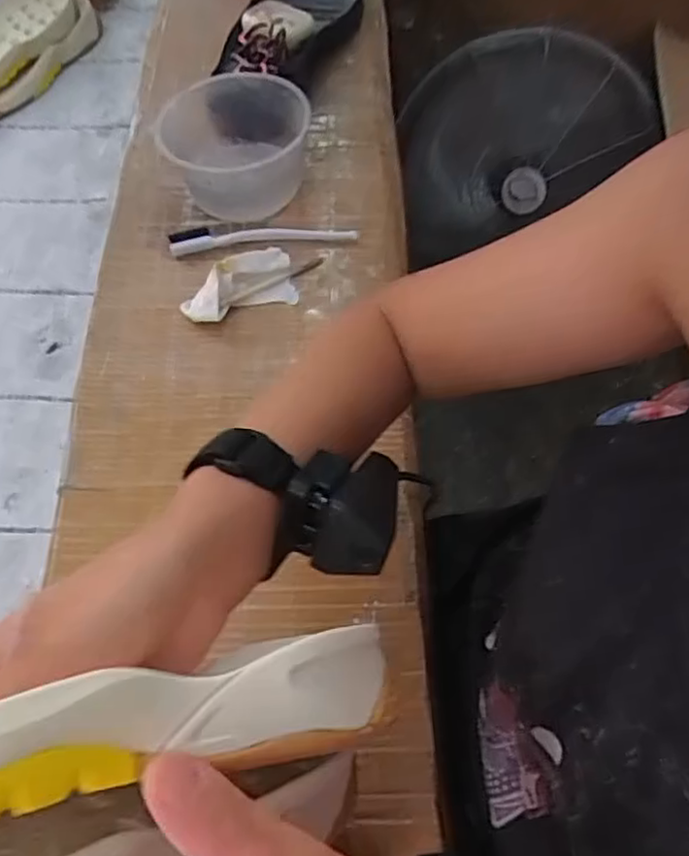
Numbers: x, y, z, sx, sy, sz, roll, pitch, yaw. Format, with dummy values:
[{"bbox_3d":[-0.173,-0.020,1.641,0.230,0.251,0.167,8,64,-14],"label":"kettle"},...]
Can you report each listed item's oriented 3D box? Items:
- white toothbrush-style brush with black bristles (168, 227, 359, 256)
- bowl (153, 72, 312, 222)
[{"bbox_3d":[-0.076,-0.183,0.627,0.171,0.011,0.034,-5,58,0],"label":"white toothbrush-style brush with black bristles"},{"bbox_3d":[-0.100,-0.257,0.634,0.135,0.080,0.135,0,59,0],"label":"bowl"}]

